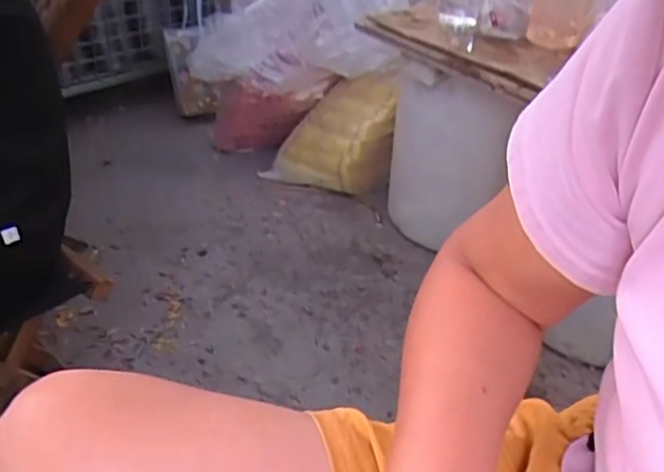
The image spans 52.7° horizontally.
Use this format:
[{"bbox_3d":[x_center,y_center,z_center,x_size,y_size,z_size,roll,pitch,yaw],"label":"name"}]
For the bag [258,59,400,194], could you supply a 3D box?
[{"bbox_3d":[-0.004,-0.242,1.579,0.280,0.296,0.134,20,37,19],"label":"bag"}]

